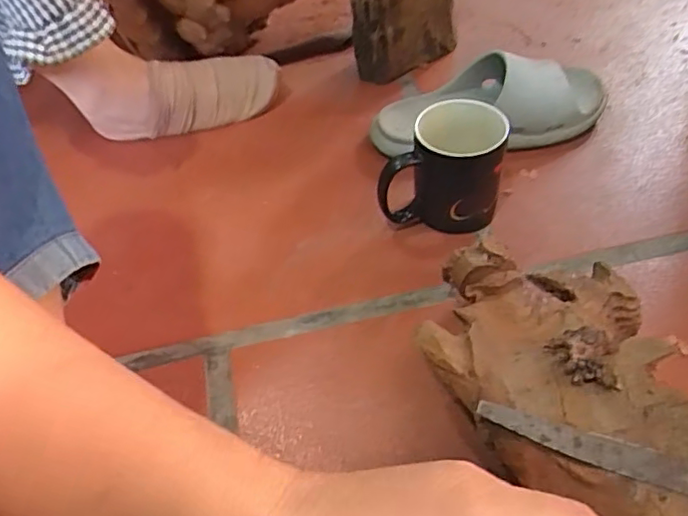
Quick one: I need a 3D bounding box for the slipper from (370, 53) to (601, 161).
[{"bbox_3d":[0.151,-0.161,0.652,0.248,0.060,0.102,-5,49,2],"label":"slipper"}]

